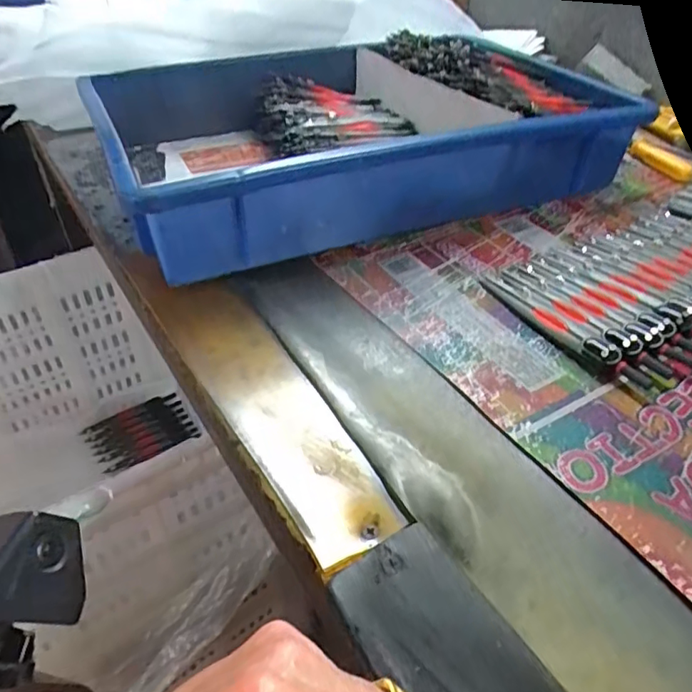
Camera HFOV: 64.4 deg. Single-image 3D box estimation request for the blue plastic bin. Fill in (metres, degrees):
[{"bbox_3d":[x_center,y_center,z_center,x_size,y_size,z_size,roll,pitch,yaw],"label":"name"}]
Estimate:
[{"bbox_3d":[-0.002,-0.191,0.483,0.382,0.088,0.270,-20,45,-21],"label":"blue plastic bin"}]

